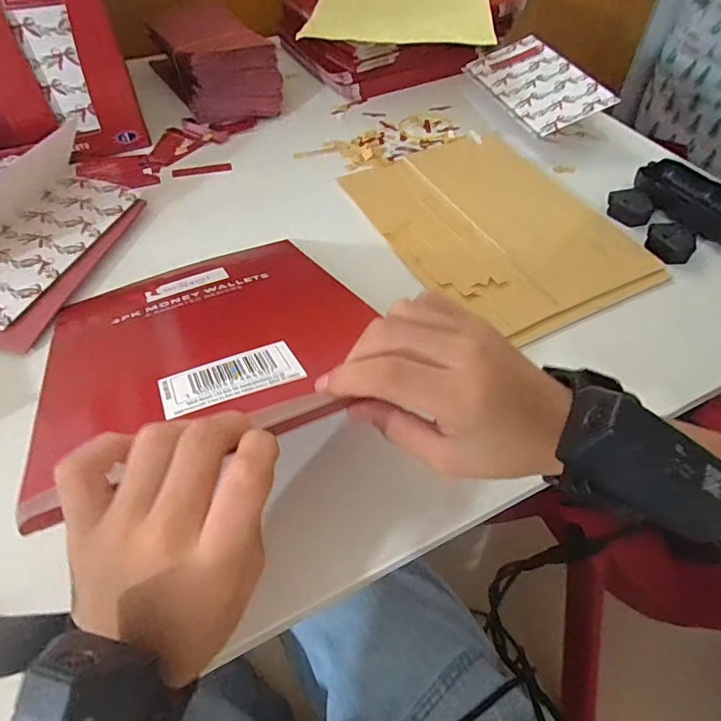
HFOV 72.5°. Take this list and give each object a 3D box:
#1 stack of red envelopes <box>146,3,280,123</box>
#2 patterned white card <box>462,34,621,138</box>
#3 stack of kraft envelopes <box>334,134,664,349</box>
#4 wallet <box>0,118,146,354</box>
[{"bbox_3d":[-0.172,-0.348,0.573,0.115,0.068,0.153,-27,56,-19],"label":"stack of red envelopes"},{"bbox_3d":[0.195,-0.314,0.552,0.090,0.006,0.176,-25,56,0],"label":"patterned white card"},{"bbox_3d":[0.120,-0.129,0.457,0.192,0.019,0.257,-22,54,-17],"label":"stack of kraft envelopes"},{"bbox_3d":[-0.275,-0.114,0.403,0.128,0.049,0.213,12,53,9],"label":"wallet"}]

